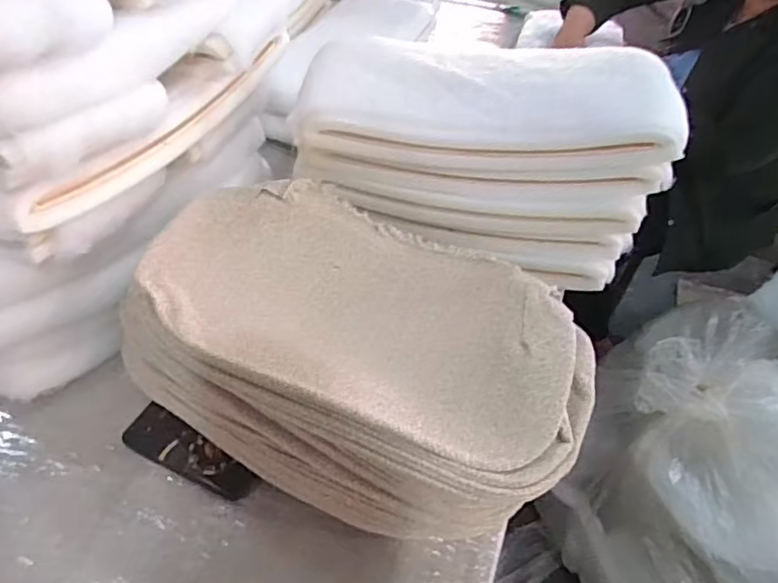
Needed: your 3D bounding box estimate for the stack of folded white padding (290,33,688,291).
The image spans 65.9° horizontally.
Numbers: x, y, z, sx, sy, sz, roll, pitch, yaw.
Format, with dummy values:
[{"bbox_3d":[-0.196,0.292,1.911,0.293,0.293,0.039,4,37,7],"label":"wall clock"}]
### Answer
[{"bbox_3d":[0.118,-0.187,0.831,0.468,0.257,0.209,3,48,0],"label":"stack of folded white padding"}]

